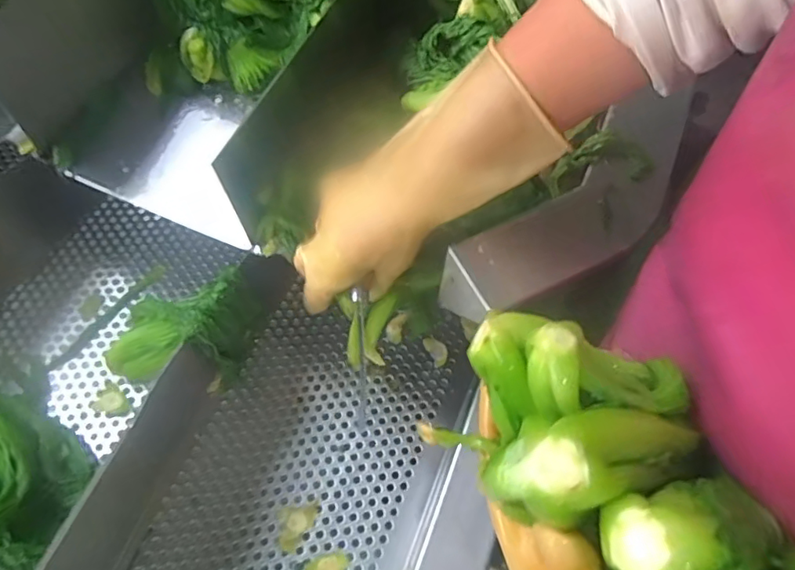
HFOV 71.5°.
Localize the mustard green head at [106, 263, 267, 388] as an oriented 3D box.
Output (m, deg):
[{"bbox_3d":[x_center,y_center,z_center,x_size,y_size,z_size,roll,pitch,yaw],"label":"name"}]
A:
[{"bbox_3d":[-0.207,0.055,0.541,0.152,0.133,0.072,-19,63,-14],"label":"mustard green head"}]

